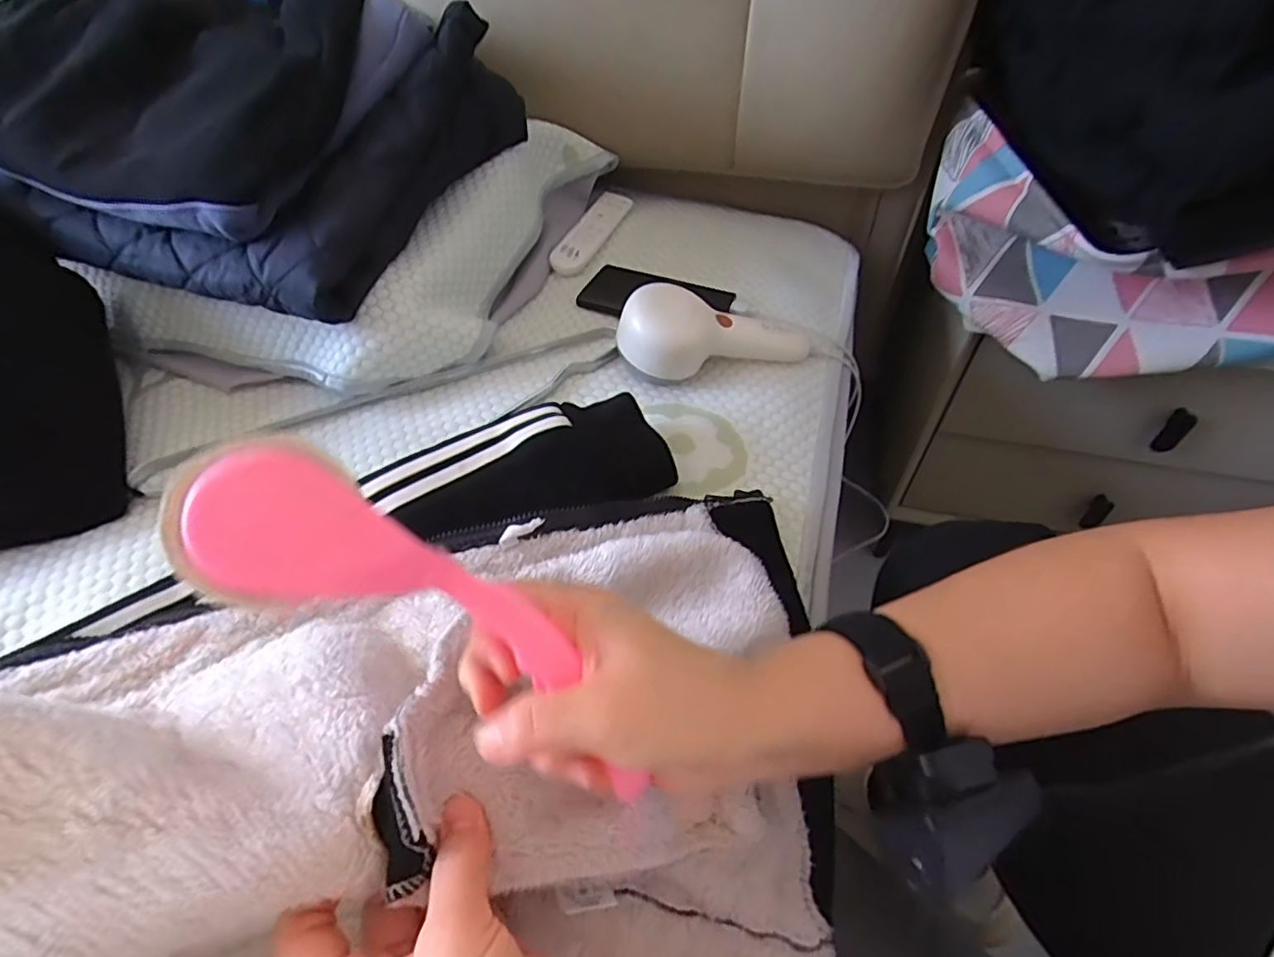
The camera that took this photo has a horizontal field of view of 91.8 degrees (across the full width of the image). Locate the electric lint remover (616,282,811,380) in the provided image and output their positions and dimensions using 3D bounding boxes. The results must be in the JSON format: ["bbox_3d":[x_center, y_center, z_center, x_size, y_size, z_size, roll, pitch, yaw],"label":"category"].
[{"bbox_3d":[0.072,-0.122,0.539,0.175,0.059,0.058,2,46,-16],"label":"electric lint remover"}]

